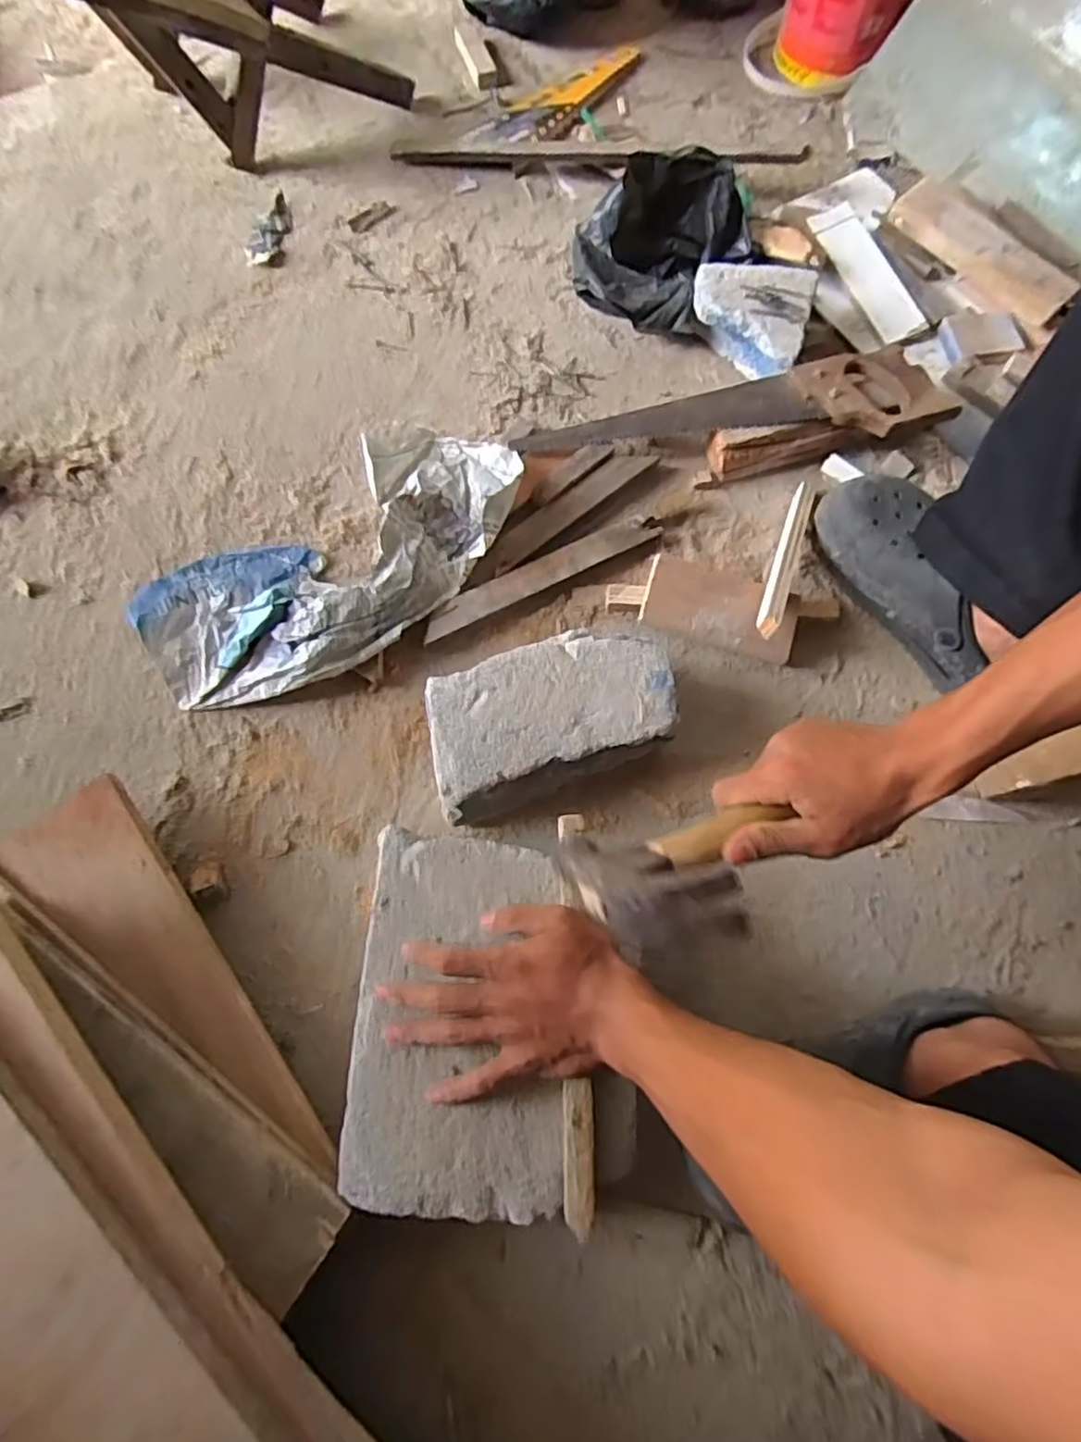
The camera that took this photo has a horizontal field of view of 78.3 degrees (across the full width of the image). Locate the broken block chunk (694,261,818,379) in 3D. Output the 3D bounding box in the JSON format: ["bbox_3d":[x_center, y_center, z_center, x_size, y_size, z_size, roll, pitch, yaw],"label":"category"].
[{"bbox_3d":[0.225,-0.437,0.721,0.129,0.069,0.136,20,72,3],"label":"broken block chunk"}]

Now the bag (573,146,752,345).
[{"bbox_3d":[0.134,-0.521,0.732,0.188,0.100,0.169,14,73,2],"label":"bag"}]

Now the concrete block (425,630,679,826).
[{"bbox_3d":[0.006,-0.005,0.572,0.211,0.071,0.123,-18,74,-8],"label":"concrete block"}]

